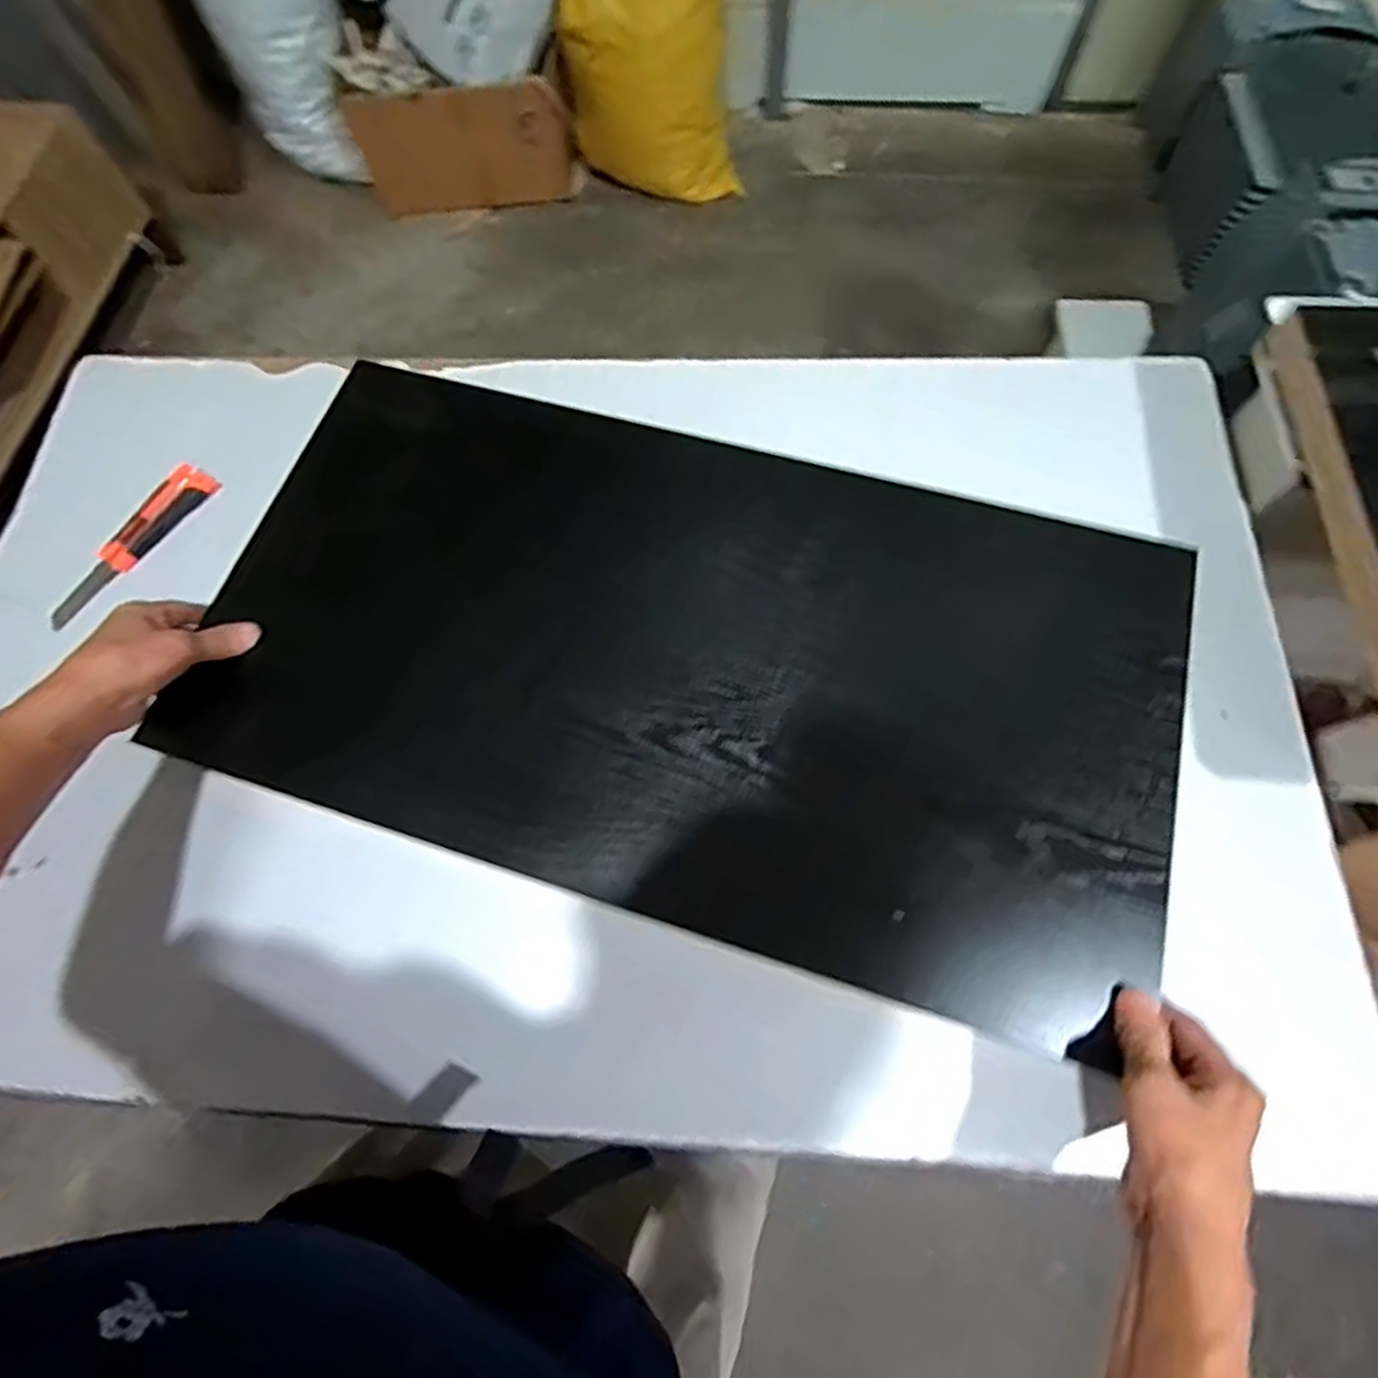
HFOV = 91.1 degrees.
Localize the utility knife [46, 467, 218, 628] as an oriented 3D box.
[{"bbox_3d":[-0.545,-0.142,0.658,0.030,0.024,0.193,31,74,13],"label":"utility knife"}]

